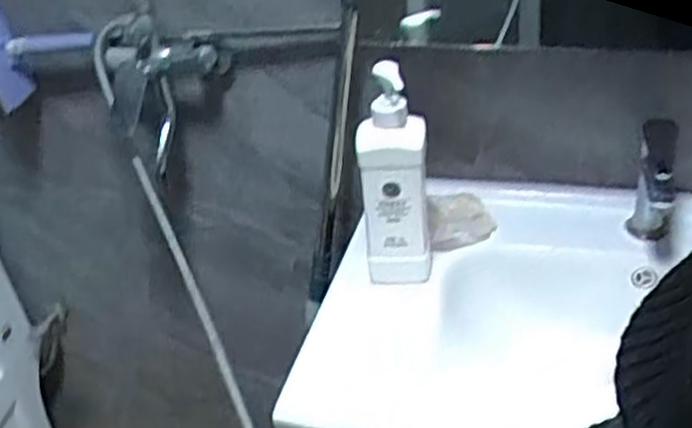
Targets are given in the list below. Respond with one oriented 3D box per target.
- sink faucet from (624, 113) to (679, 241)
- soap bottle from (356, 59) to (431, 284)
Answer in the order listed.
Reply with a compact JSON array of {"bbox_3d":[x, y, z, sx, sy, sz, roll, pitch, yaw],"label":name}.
[{"bbox_3d":[0.386,-0.022,1.001,0.047,0.165,0.130,8,36,21],"label":"sink faucet"},{"bbox_3d":[0.057,-0.042,0.993,0.089,0.282,0.061,-6,34,1],"label":"soap bottle"}]

